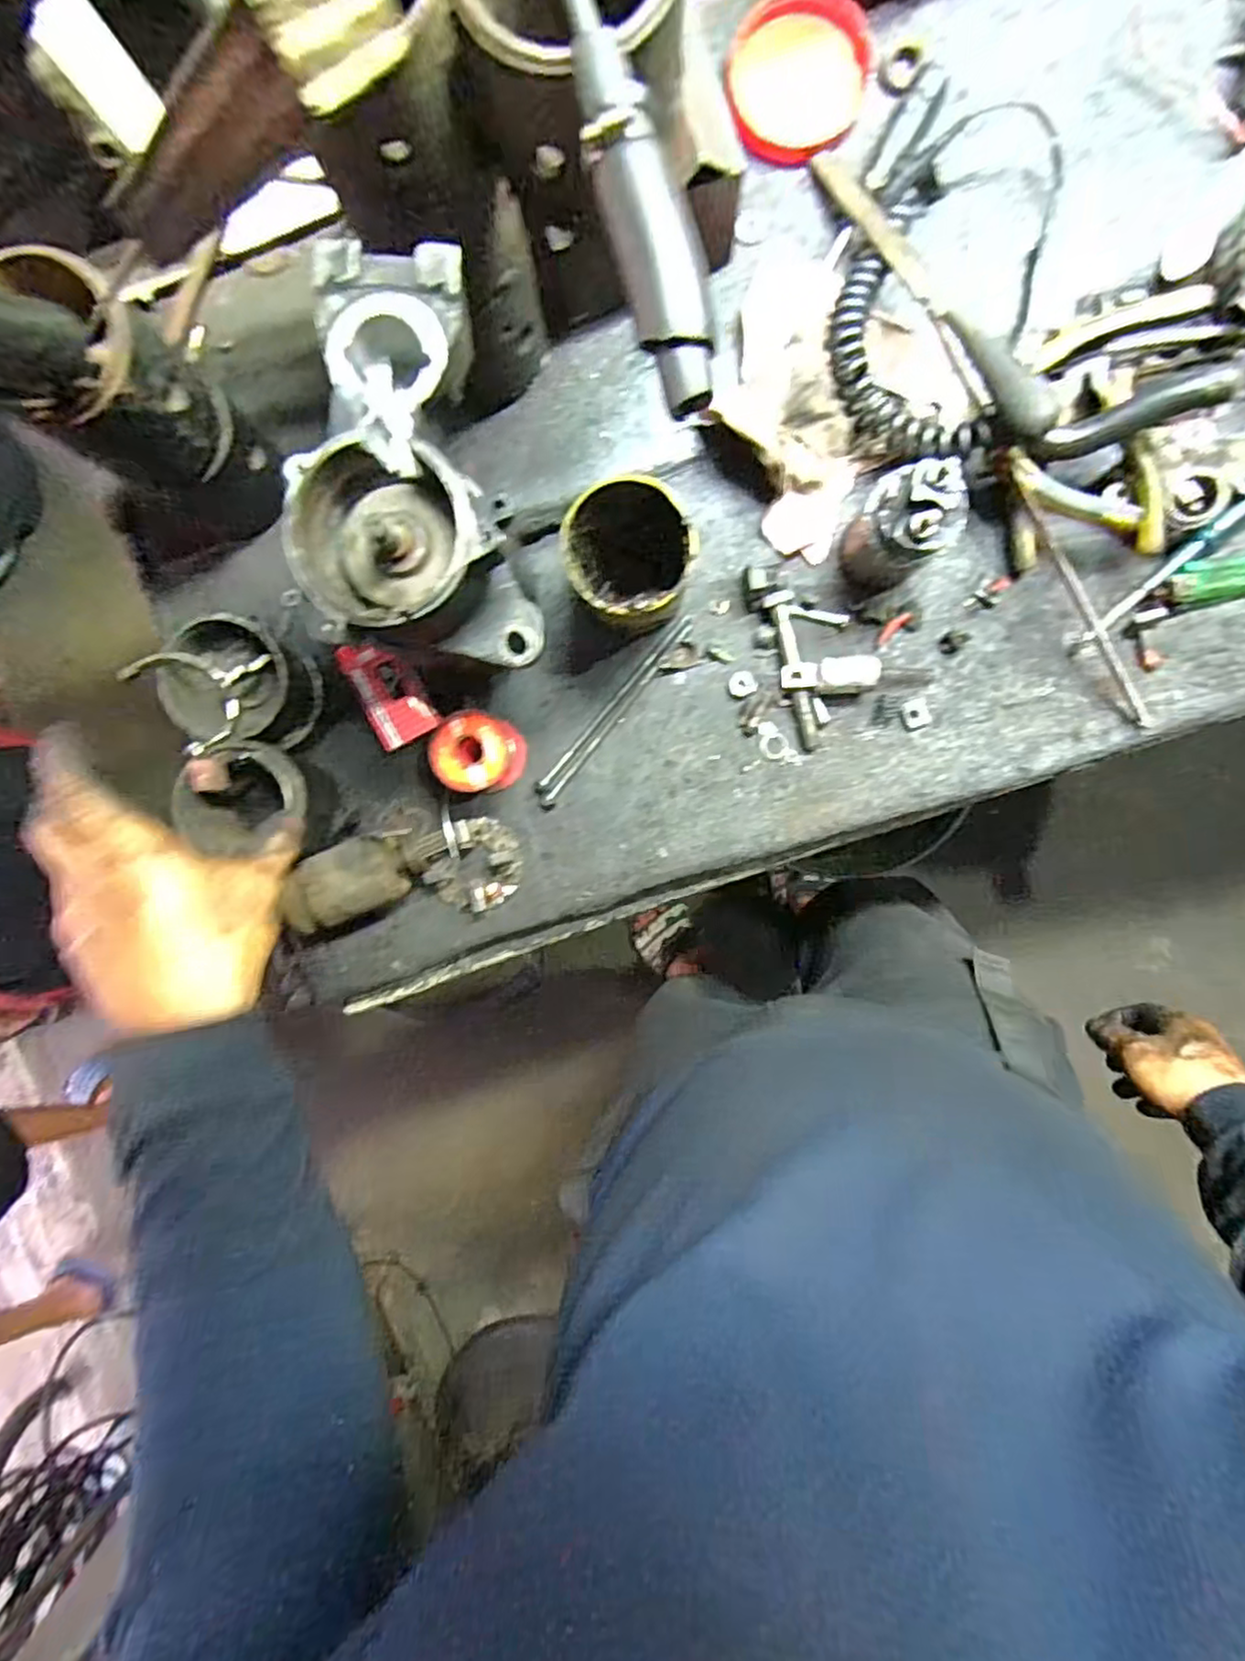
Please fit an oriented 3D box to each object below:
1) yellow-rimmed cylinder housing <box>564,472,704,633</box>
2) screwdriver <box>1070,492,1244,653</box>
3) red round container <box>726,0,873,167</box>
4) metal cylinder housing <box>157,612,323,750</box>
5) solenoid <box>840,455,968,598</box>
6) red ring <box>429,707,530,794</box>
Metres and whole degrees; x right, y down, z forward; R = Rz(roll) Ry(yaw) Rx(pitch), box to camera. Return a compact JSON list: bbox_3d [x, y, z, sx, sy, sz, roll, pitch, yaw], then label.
[{"bbox_3d":[0.008,-0.165,0.444,0.076,0.112,0.074,0,93,4],"label":"yellow-rimmed cylinder housing"},{"bbox_3d":[0.378,-0.189,0.447,0.191,0.017,0.020,-44,89,17],"label":"screwdriver"},{"bbox_3d":[0.114,-0.489,0.451,0.087,0.027,0.081,0,93,4],"label":"red round container"},{"bbox_3d":[-0.260,-0.100,0.474,0.080,0.061,0.080,0,93,4],"label":"metal cylinder housing"},{"bbox_3d":[0.175,-0.190,0.438,0.050,0.102,0.052,0,93,4],"label":"solenoid"},{"bbox_3d":[-0.101,-0.055,0.489,0.054,0.055,0.053,0,93,4],"label":"red ring"}]

